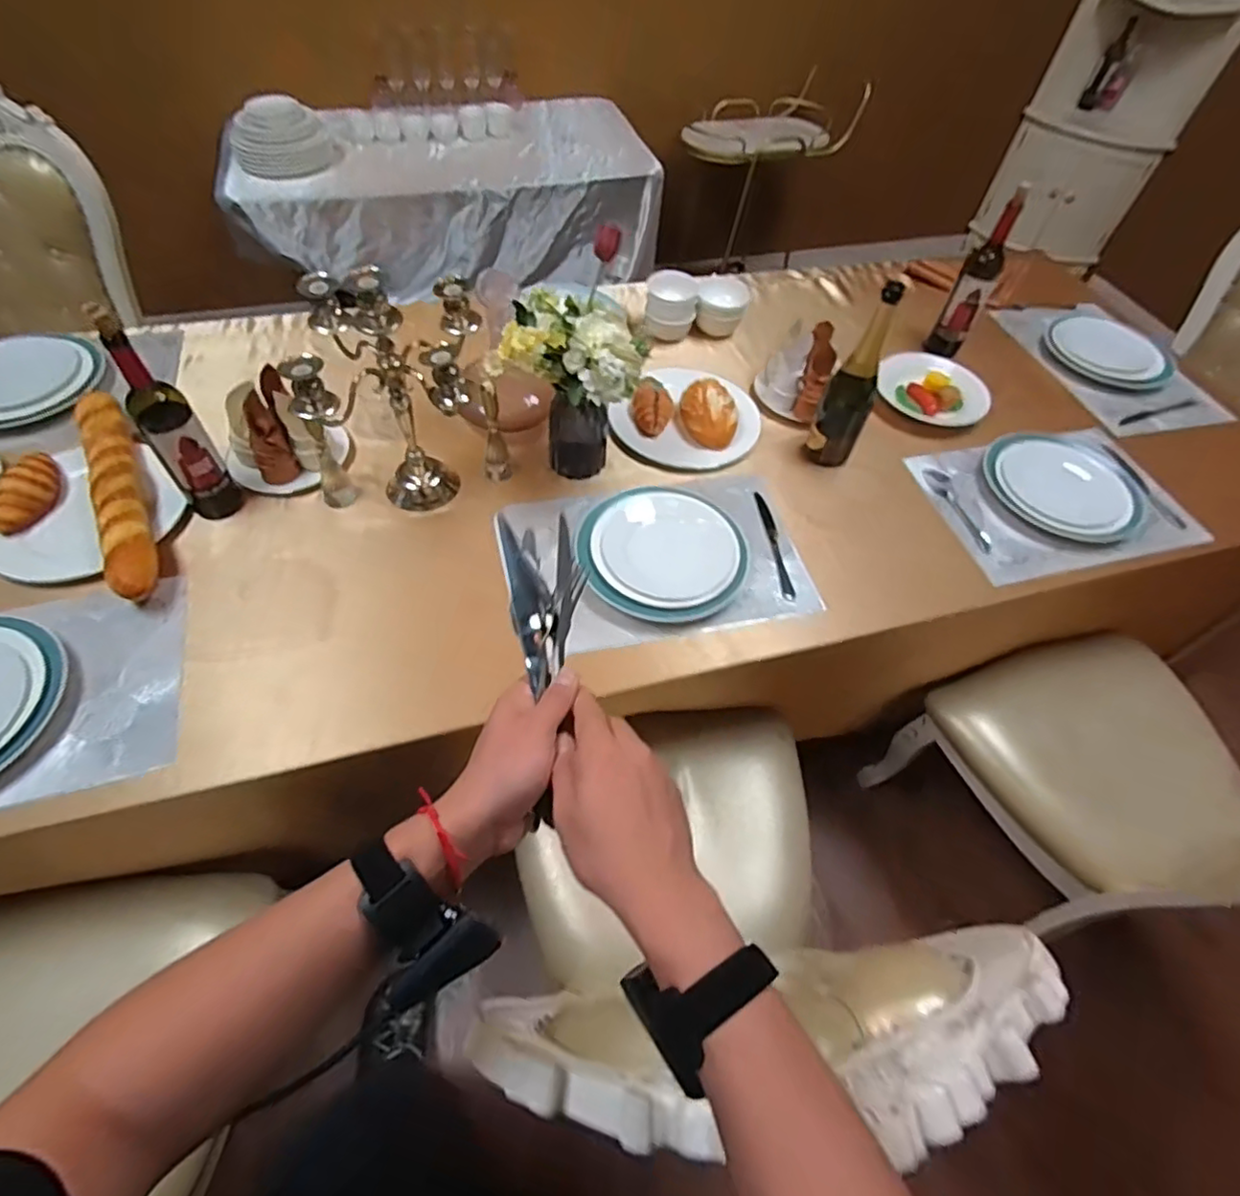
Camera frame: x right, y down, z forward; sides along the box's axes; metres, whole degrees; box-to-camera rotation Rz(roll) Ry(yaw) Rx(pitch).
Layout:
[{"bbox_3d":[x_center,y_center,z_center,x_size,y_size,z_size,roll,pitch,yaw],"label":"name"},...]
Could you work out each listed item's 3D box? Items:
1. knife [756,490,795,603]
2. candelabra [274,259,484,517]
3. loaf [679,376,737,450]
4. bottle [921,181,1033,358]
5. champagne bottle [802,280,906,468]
[{"bbox_3d":[0.258,-0.091,1.068,0.023,0.007,0.229,-2,56,-7],"label":"knife"},{"bbox_3d":[-0.329,-0.293,0.978,0.254,0.378,0.204,-7,55,-8],"label":"candelabra"},{"bbox_3d":[0.167,-0.345,1.191,0.097,0.057,0.147,-3,54,-5],"label":"loaf"},{"bbox_3d":[0.736,-0.645,1.325,0.081,0.331,0.082,23,56,13],"label":"bottle"},{"bbox_3d":[0.399,-0.354,1.082,0.090,0.317,0.083,22,56,12],"label":"champagne bottle"}]

